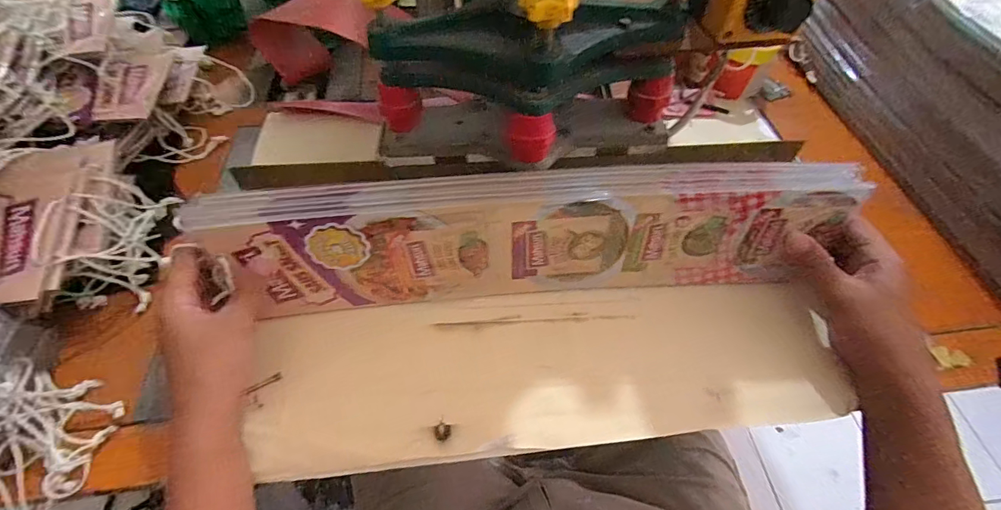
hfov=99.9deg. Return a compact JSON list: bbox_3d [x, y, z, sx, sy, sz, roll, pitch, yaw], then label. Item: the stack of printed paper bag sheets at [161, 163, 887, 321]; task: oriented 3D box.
[{"bbox_3d":[0.025,-0.022,0.390,0.524,0.129,0.067,-4,58,-2],"label":"stack of printed paper bag sheets"}]

